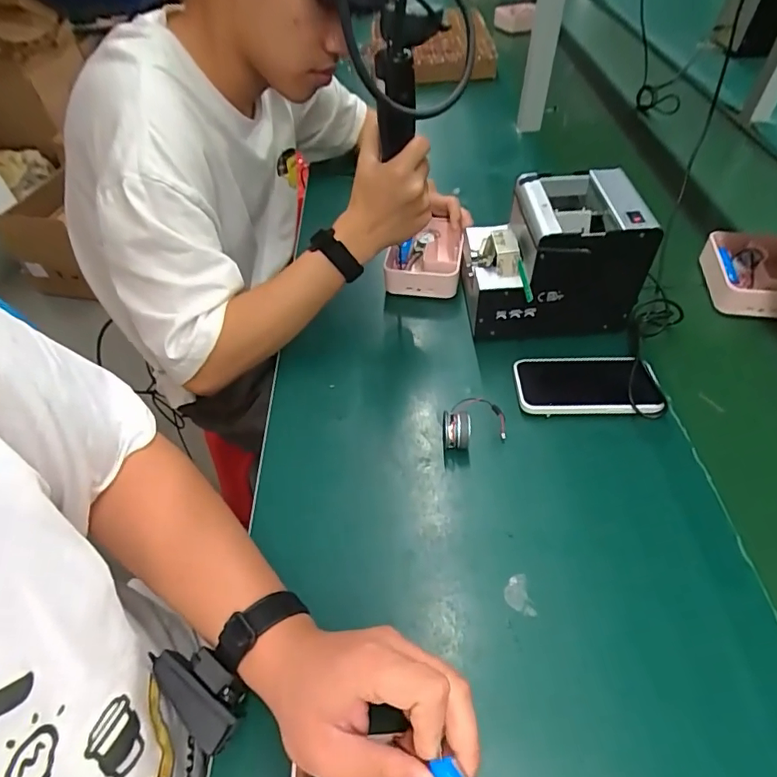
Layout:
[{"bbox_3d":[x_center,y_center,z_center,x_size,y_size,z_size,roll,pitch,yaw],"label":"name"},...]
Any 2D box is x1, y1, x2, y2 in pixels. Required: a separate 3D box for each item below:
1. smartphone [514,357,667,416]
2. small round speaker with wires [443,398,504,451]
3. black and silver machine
[{"bbox_3d":[0.218,-0.006,0.549,0.150,0.012,0.080,0,50,6],"label":"smartphone"},{"bbox_3d":[0.087,0.036,0.503,0.067,0.051,0.035,-8,50,-1],"label":"small round speaker with wires"},{"bbox_3d":[0.187,-0.153,0.588,0.188,0.139,0.130,-7,50,0],"label":"black and silver machine"}]

